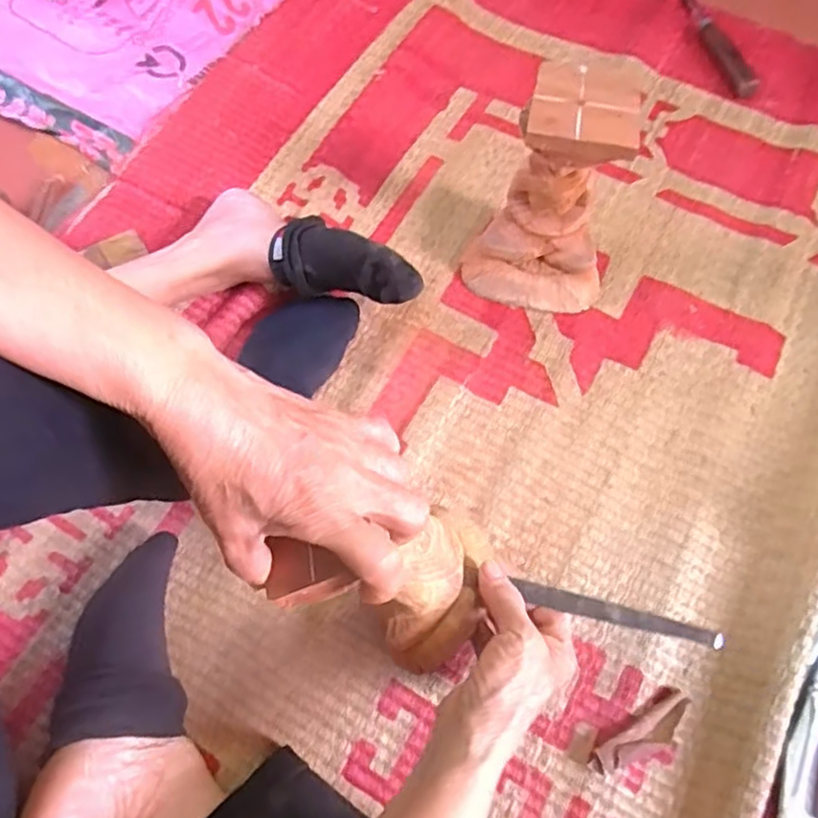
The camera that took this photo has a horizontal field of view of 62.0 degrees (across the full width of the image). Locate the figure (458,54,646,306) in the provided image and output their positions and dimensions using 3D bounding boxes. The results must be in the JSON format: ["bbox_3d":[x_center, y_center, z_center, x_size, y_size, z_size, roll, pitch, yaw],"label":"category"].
[{"bbox_3d":[0.112,-0.173,0.561,0.118,0.174,0.102,6,67,3],"label":"figure"}]

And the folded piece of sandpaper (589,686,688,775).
[{"bbox_3d":[0.163,0.226,0.472,0.081,0.014,0.025,-34,70,-13],"label":"folded piece of sandpaper"}]

